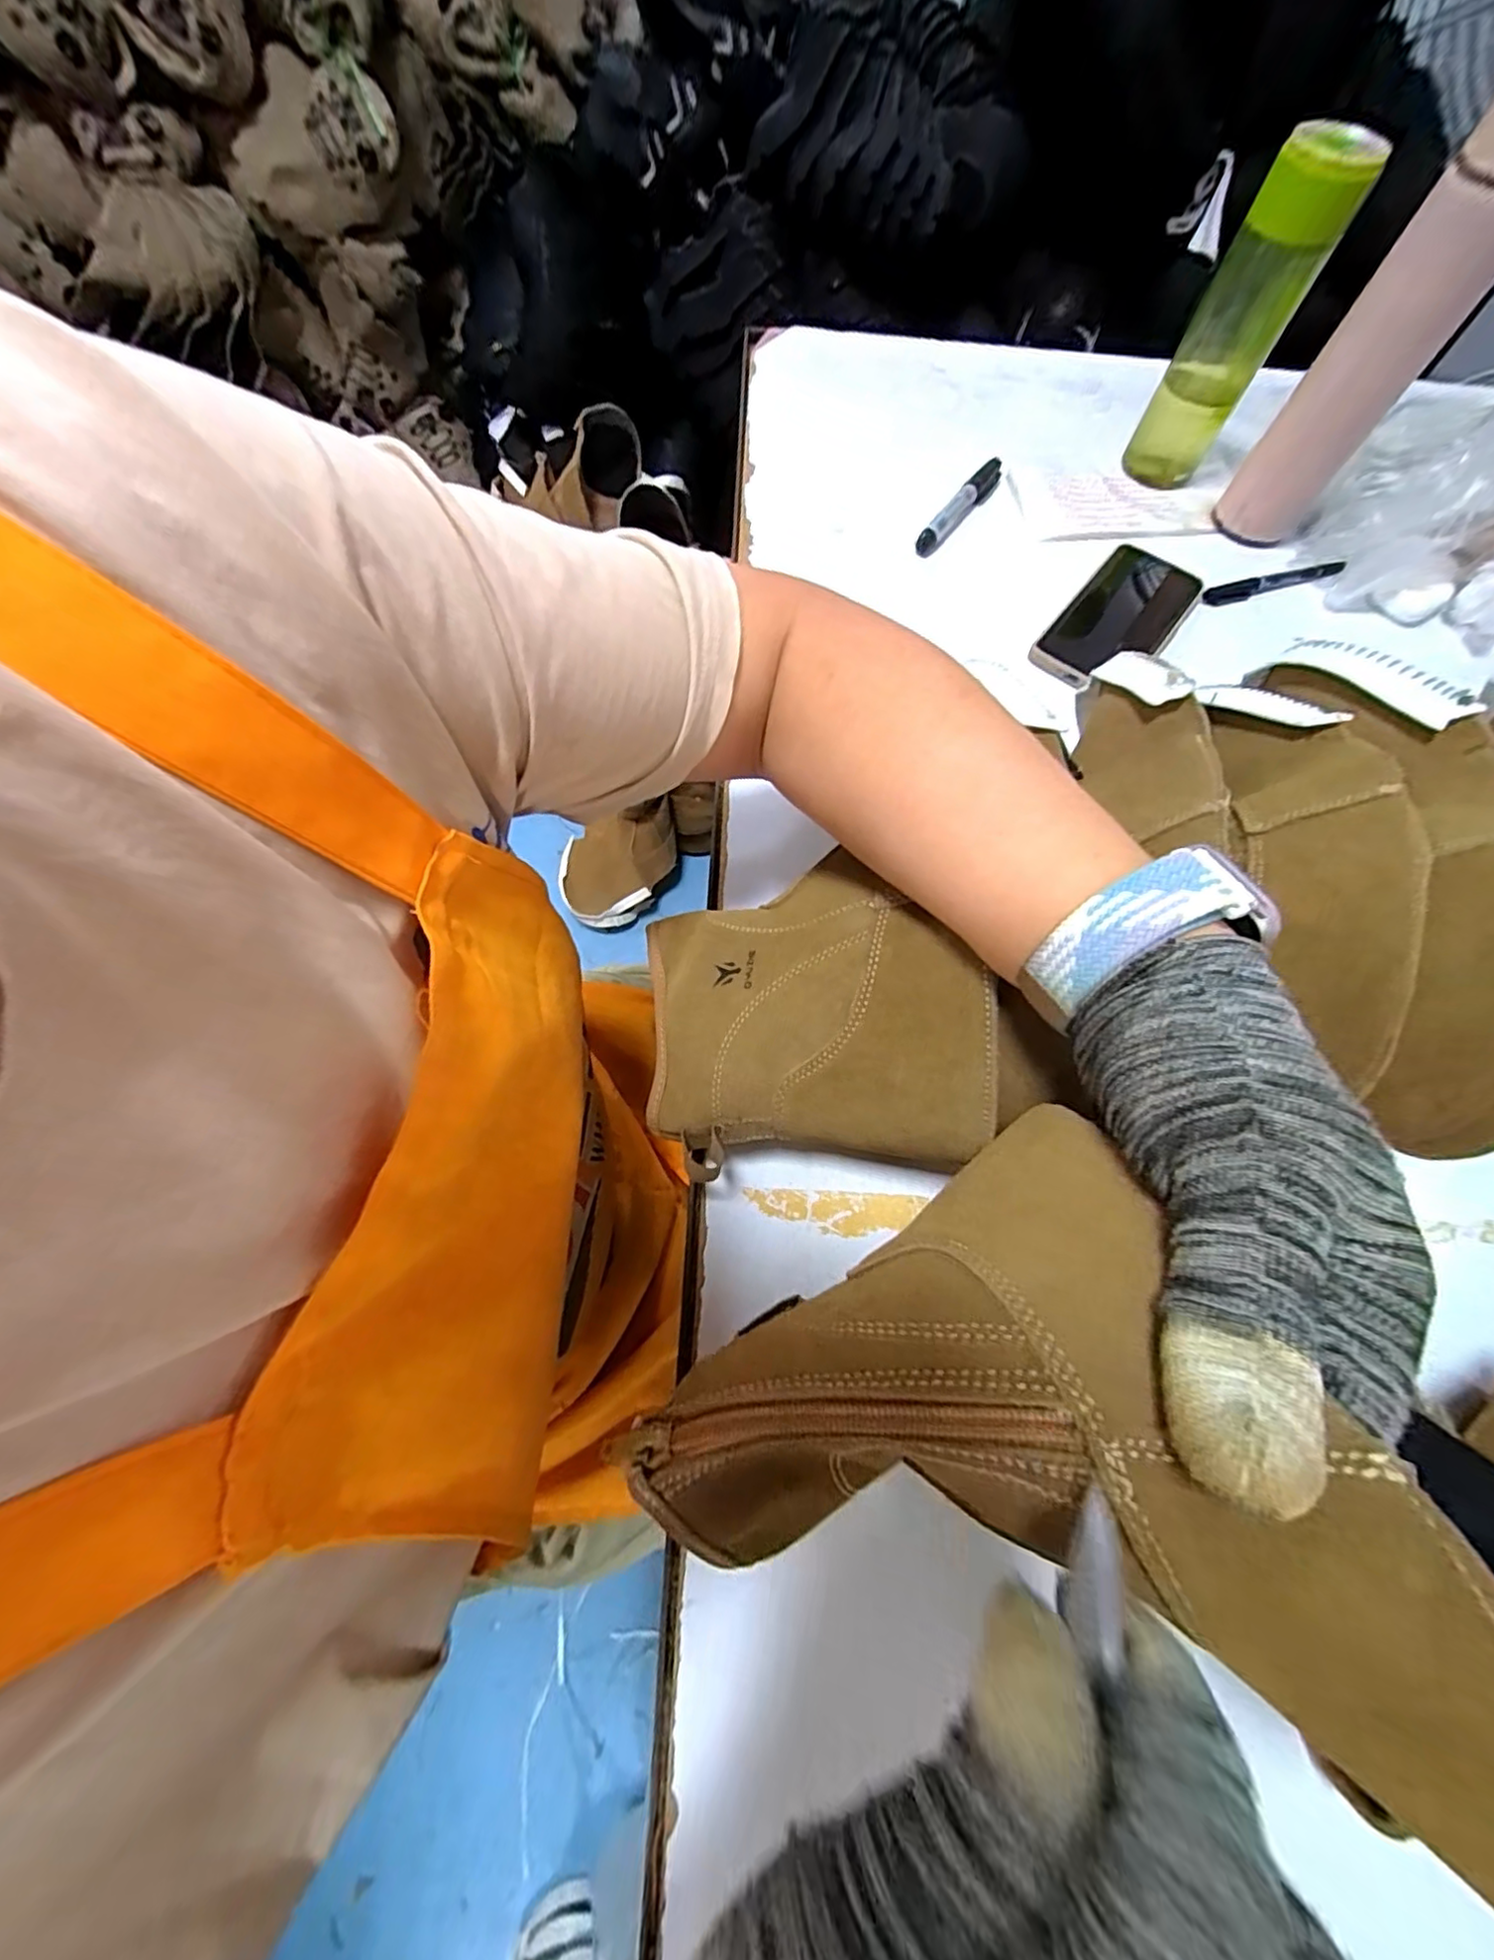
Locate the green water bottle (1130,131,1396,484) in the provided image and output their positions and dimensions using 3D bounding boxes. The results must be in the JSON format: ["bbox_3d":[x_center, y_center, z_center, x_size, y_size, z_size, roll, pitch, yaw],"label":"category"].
[{"bbox_3d":[0.397,-0.534,0.512,0.067,0.187,0.077,19,68,5],"label":"green water bottle"}]

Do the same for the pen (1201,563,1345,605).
[{"bbox_3d":[0.436,-0.332,0.528,0.139,0.017,0.017,-18,70,-10],"label":"pen"}]

